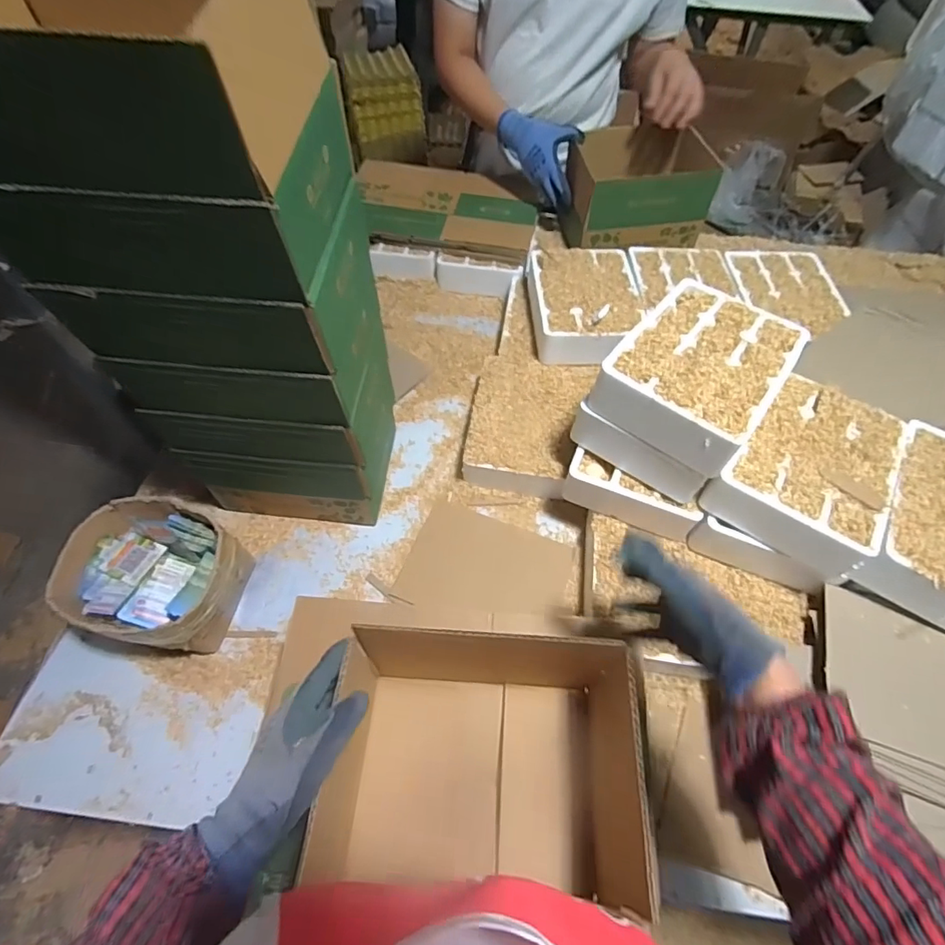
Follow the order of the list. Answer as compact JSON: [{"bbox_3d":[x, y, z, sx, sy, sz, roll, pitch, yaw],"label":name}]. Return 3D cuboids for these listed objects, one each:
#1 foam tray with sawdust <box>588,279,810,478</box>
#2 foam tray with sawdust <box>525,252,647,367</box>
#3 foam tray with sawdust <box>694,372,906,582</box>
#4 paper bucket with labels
[{"bbox_3d":[0.293,-0.135,0.649,0.186,0.071,0.241,32,62,17],"label":"foam tray with sawdust"},{"bbox_3d":[0.205,-0.303,0.920,0.189,0.075,0.266,-1,58,-3],"label":"foam tray with sawdust"},{"bbox_3d":[0.438,0.002,0.663,0.184,0.085,0.251,32,62,17],"label":"foam tray with sawdust"},{"bbox_3d":[-0.416,0.145,0.676,0.194,0.131,0.166,15,58,7],"label":"paper bucket with labels"}]

